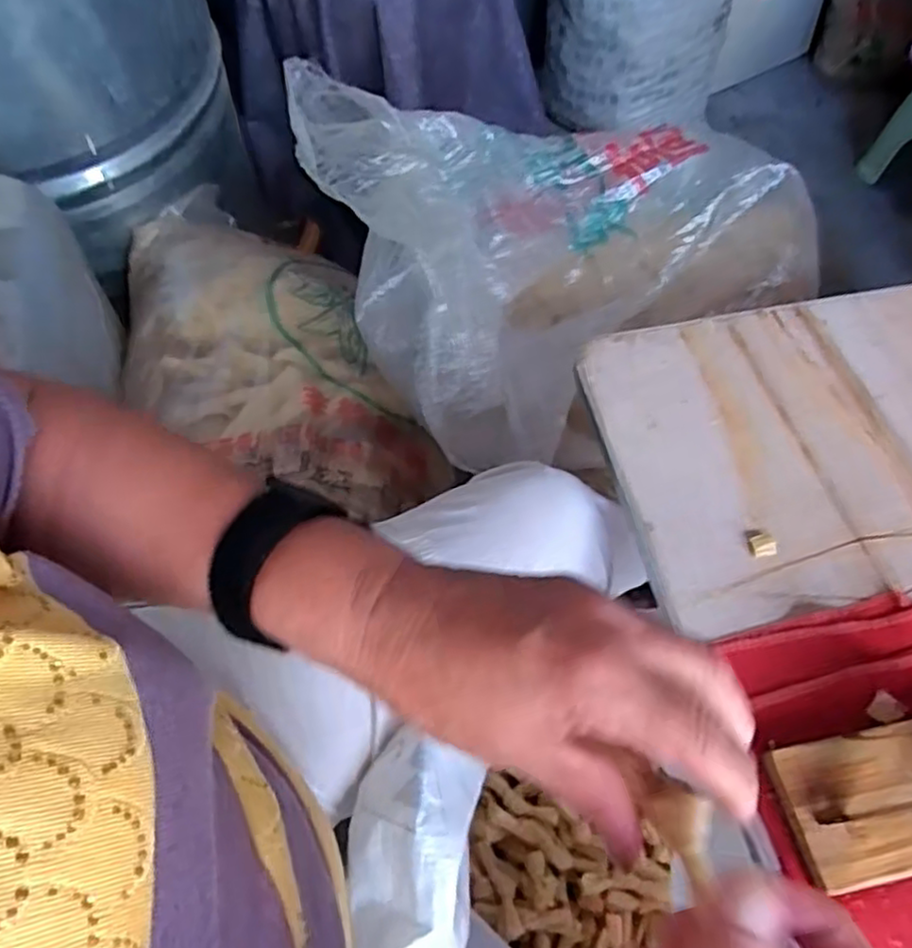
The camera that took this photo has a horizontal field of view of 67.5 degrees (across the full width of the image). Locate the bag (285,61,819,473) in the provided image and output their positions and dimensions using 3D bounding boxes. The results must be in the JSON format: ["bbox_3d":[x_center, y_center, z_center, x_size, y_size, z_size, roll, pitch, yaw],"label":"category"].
[{"bbox_3d":[0.100,-0.222,0.660,0.445,0.198,0.320,-12,60,-6],"label":"bag"}]

